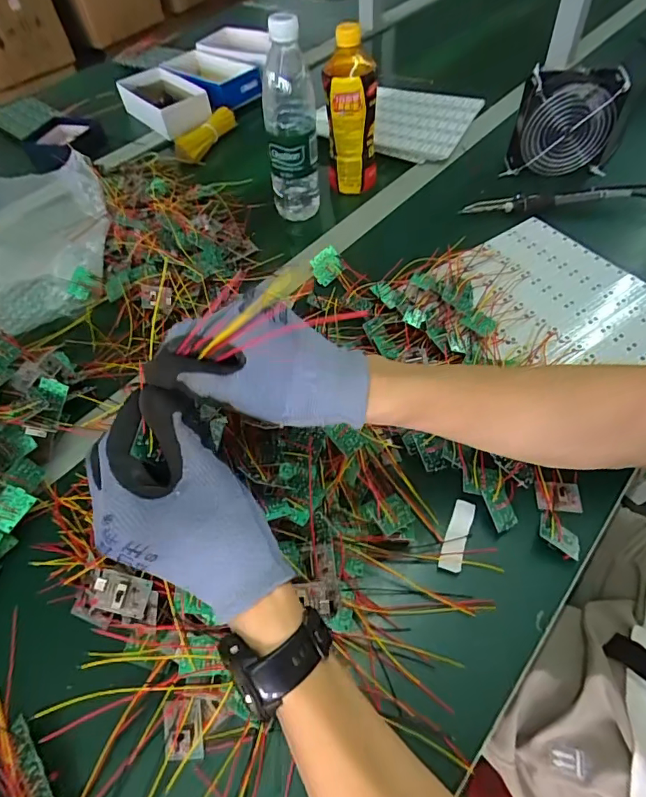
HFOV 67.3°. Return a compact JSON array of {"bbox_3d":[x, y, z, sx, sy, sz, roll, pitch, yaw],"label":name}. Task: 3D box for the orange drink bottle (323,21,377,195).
[{"bbox_3d":[0.037,-0.383,0.646,0.065,0.178,0.065,-6,54,0],"label":"orange drink bottle"}]

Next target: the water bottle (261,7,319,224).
[{"bbox_3d":[-0.040,-0.343,0.605,0.064,0.209,0.067,-3,54,2],"label":"water bottle"}]

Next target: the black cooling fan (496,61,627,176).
[{"bbox_3d":[0.333,-0.375,0.664,0.131,0.125,0.034,-1,41,-1],"label":"black cooling fan"}]

